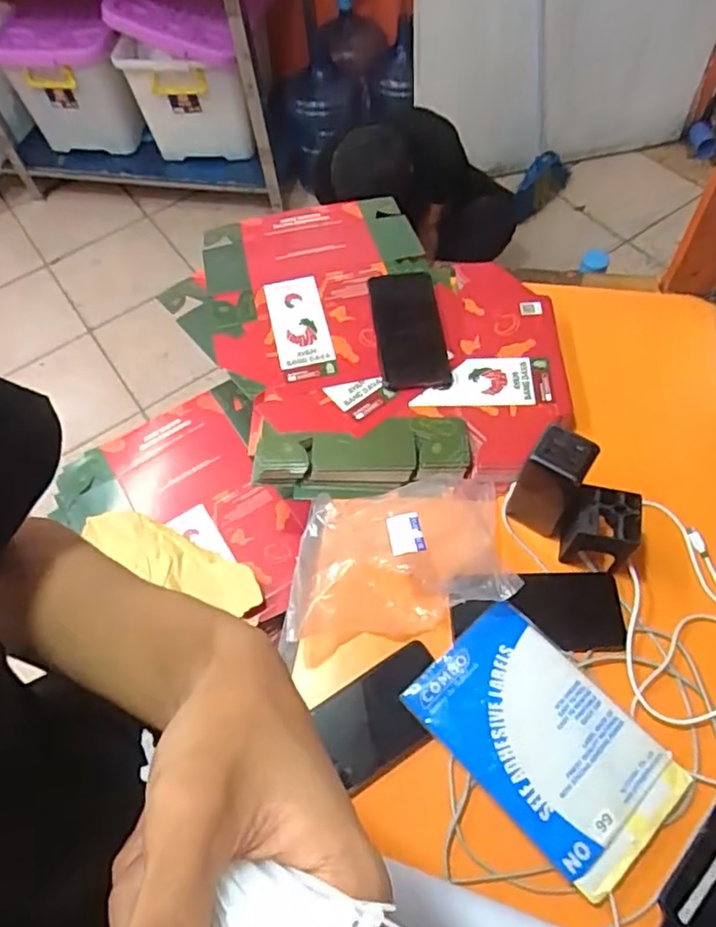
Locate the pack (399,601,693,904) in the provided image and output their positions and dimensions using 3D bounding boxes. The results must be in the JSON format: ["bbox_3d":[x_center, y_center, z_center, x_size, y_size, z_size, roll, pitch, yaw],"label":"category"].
[{"bbox_3d":[0.168,0.245,0.552,0.141,0.016,0.217,-41,65,-18],"label":"pack"}]

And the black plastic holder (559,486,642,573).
[{"bbox_3d":[0.242,0.065,0.615,0.061,0.075,0.059,14,62,12],"label":"black plastic holder"}]

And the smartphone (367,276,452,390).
[{"bbox_3d":[0.061,-0.165,0.750,0.079,0.014,0.172,-7,59,0],"label":"smartphone"}]

